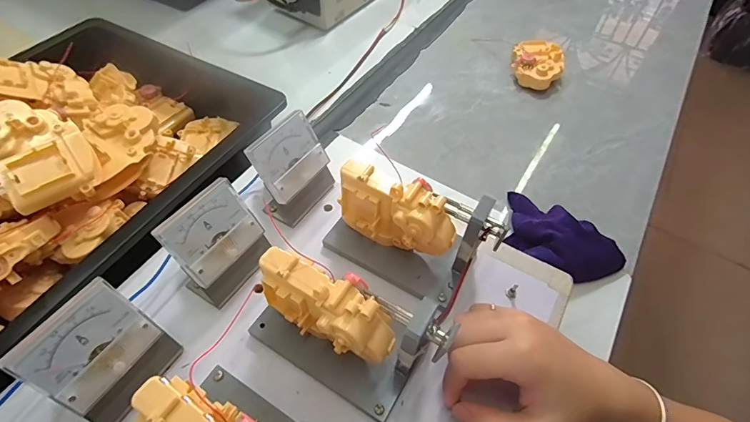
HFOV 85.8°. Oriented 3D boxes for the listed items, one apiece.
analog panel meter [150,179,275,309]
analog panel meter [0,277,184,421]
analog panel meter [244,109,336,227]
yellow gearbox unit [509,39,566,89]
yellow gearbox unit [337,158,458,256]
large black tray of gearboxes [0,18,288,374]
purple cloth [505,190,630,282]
[{"bbox_3d":[-0.123,0.024,0.312,0.048,0.066,0.068,33,59,19],"label":"analog panel meter"},{"bbox_3d":[-0.174,0.093,0.261,0.044,0.076,0.063,29,58,17],"label":"analog panel meter"},{"bbox_3d":[-0.072,-0.037,0.361,0.038,0.075,0.068,33,60,20],"label":"analog panel meter"},{"bbox_3d":[0.250,-0.225,0.626,0.078,0.037,0.092,19,56,13],"label":"yellow gearbox unit"},{"bbox_3d":[0.017,0.001,0.320,0.096,0.064,0.033,29,58,17],"label":"yellow gearbox unit"},{"bbox_3d":[-0.326,-0.030,0.376,0.311,0.129,0.445,29,58,17],"label":"large black tray of gearboxes"},{"bbox_3d":[0.192,0.029,0.433,0.138,0.047,0.082,36,62,23],"label":"purple cloth"}]

